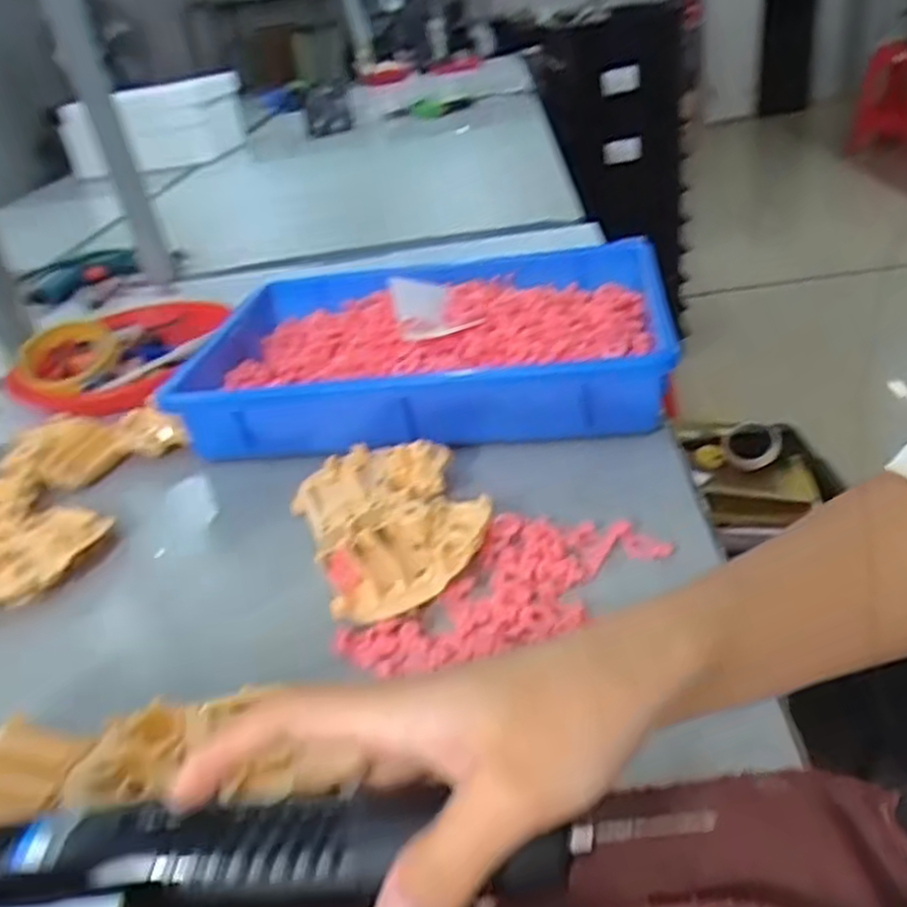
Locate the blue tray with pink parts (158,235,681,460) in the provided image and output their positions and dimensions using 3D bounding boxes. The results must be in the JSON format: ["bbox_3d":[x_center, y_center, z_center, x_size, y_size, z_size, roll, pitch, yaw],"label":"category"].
[{"bbox_3d":[-0.022,-0.083,0.625,0.348,0.077,0.248,-3,31,10],"label":"blue tray with pink parts"}]

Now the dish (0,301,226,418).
[{"bbox_3d":[-0.322,-0.098,0.753,0.196,0.038,0.215,-12,31,-4],"label":"dish"}]

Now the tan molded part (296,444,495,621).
[{"bbox_3d":[-0.037,0.035,0.462,0.097,0.031,0.148,-18,32,-14],"label":"tan molded part"}]

